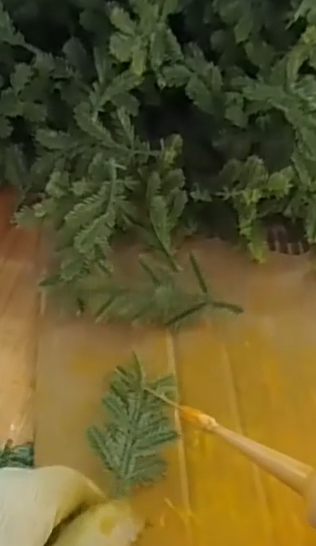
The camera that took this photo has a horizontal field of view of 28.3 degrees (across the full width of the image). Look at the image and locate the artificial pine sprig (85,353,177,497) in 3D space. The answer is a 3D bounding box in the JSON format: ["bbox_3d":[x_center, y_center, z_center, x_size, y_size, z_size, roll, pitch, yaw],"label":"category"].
[{"bbox_3d":[-0.011,0.077,0.318,0.037,0.026,0.069,9,56,10],"label":"artificial pine sprig"}]

